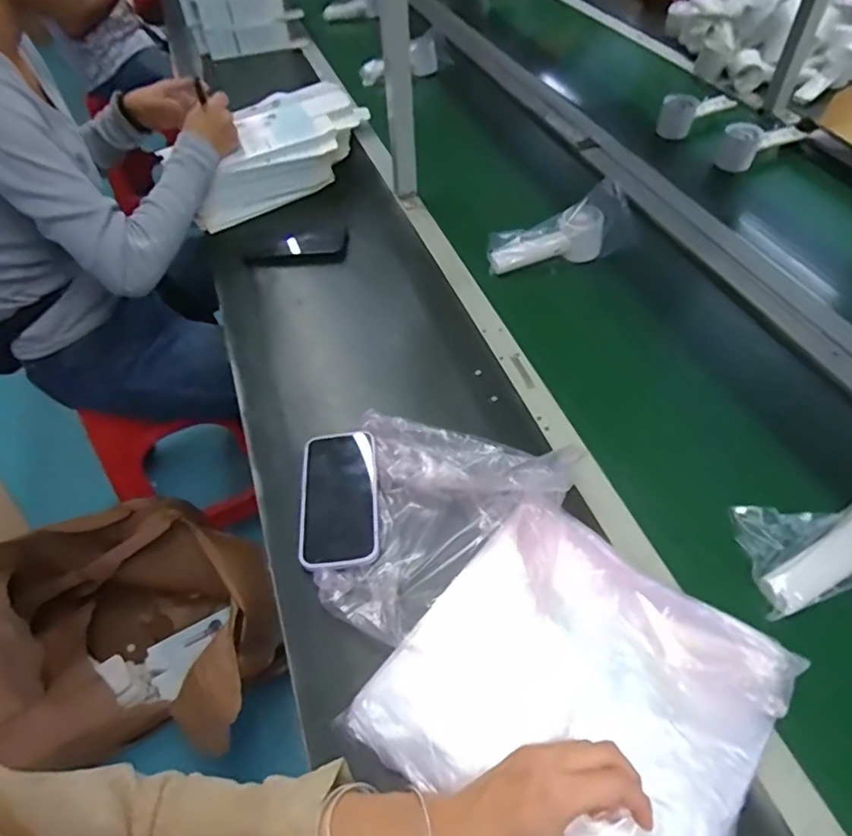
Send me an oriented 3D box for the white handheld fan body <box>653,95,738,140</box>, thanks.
[{"bbox_3d":[0.488,-0.555,1.043,0.168,0.064,0.051,-30,56,-20],"label":"white handheld fan body"}]

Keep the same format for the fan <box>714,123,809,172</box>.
[{"bbox_3d":[0.558,-0.459,0.955,0.157,0.059,0.058,-27,55,-18],"label":"fan"}]

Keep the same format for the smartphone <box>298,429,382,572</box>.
[{"bbox_3d":[-0.087,0.078,0.583,0.077,0.010,0.156,-11,51,2],"label":"smartphone"}]

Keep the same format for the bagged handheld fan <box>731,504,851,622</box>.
[{"bbox_3d":[0.376,0.090,0.501,0.204,0.039,0.097,-26,51,9],"label":"bagged handheld fan"}]

